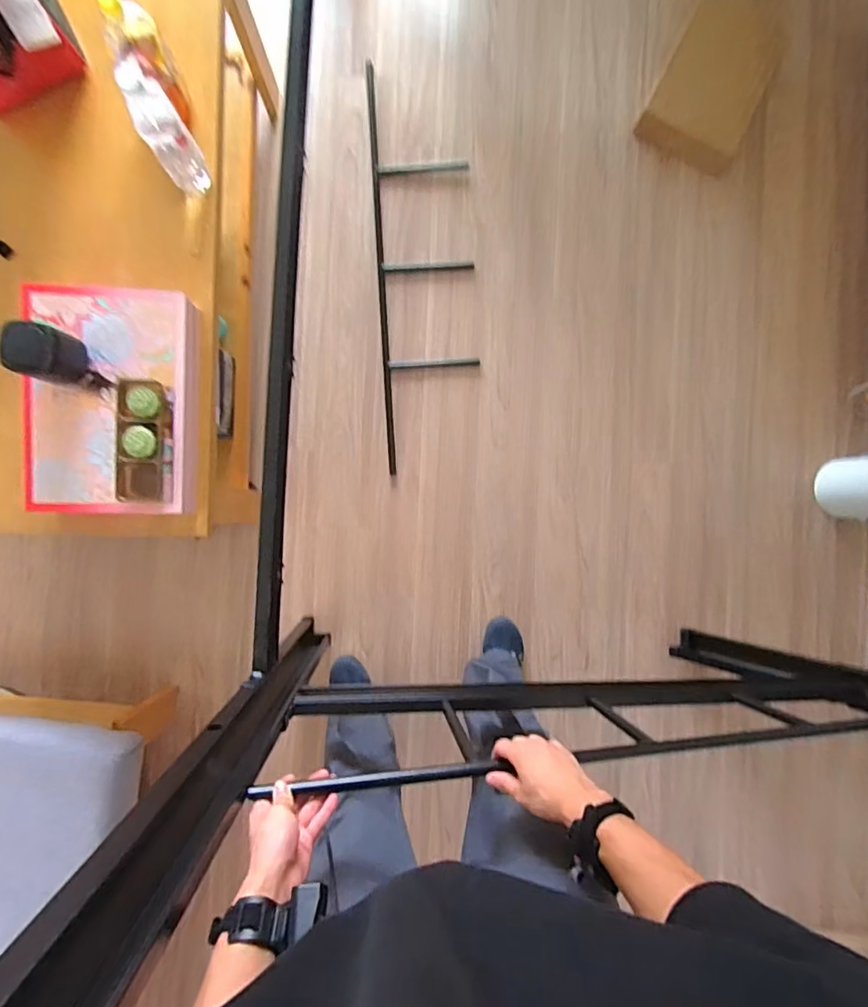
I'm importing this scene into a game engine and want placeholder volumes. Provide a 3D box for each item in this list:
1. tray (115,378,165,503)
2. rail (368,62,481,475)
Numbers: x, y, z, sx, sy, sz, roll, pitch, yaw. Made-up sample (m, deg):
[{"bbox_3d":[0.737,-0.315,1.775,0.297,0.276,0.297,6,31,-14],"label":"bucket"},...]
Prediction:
[{"bbox_3d":[-0.484,-0.105,0.870,0.072,0.033,0.201,-1,89,-1],"label":"tray"},{"bbox_3d":[-0.022,-0.639,1.428,0.254,0.023,1.081,-3,88,0],"label":"rail"}]

